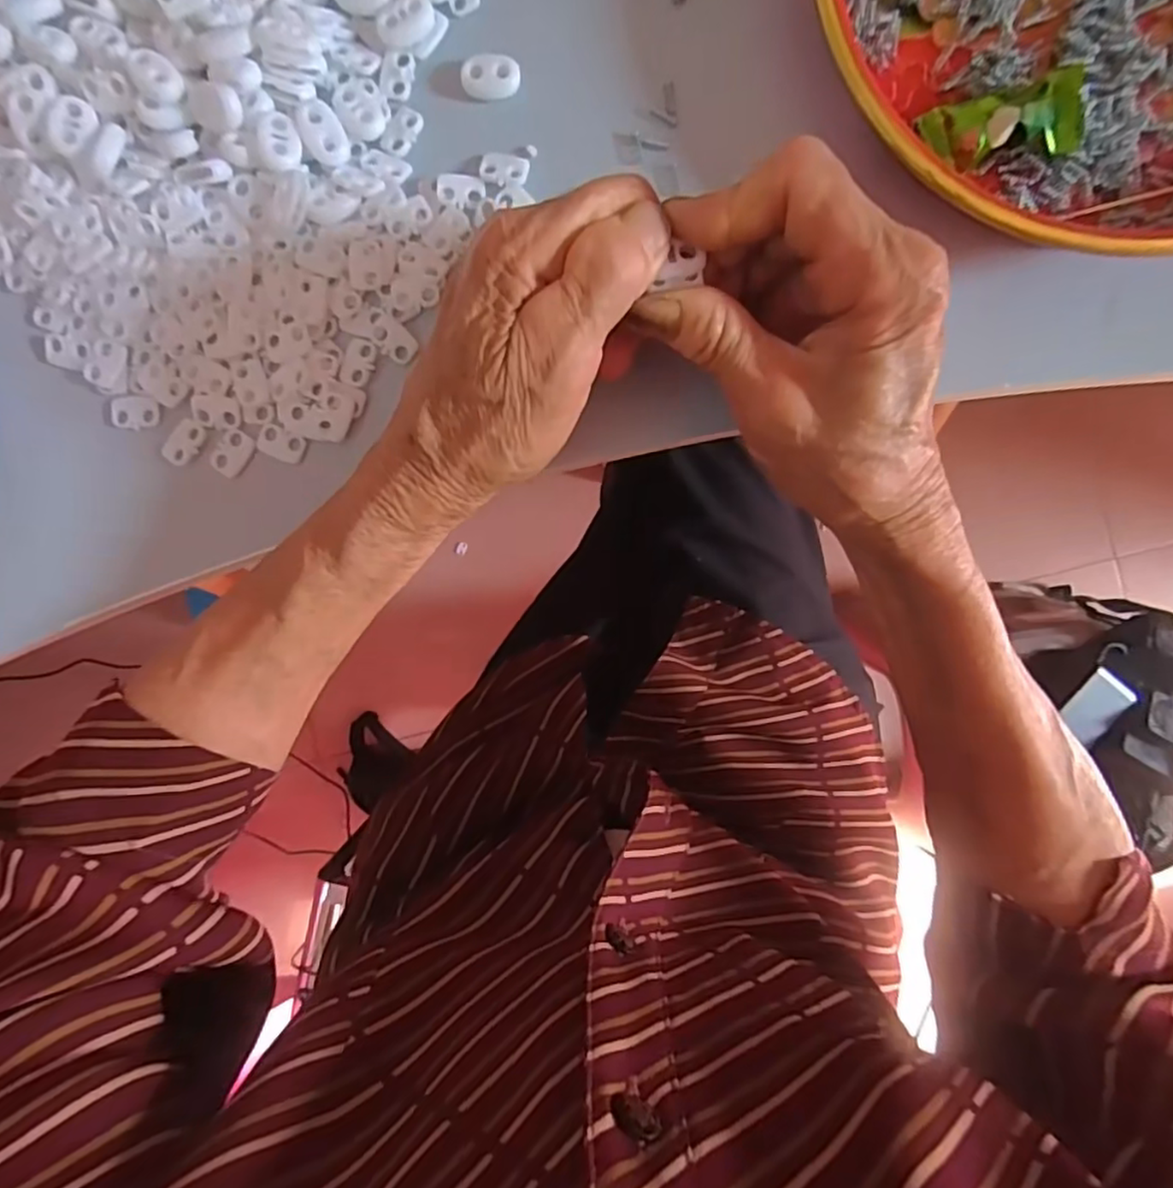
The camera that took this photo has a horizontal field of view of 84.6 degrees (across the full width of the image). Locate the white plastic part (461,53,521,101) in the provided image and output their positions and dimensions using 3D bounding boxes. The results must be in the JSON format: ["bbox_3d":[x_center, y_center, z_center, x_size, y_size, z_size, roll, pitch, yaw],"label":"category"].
[{"bbox_3d":[-0.036,-0.195,0.243,0.022,0.005,0.014,1,93,2],"label":"white plastic part"}]

